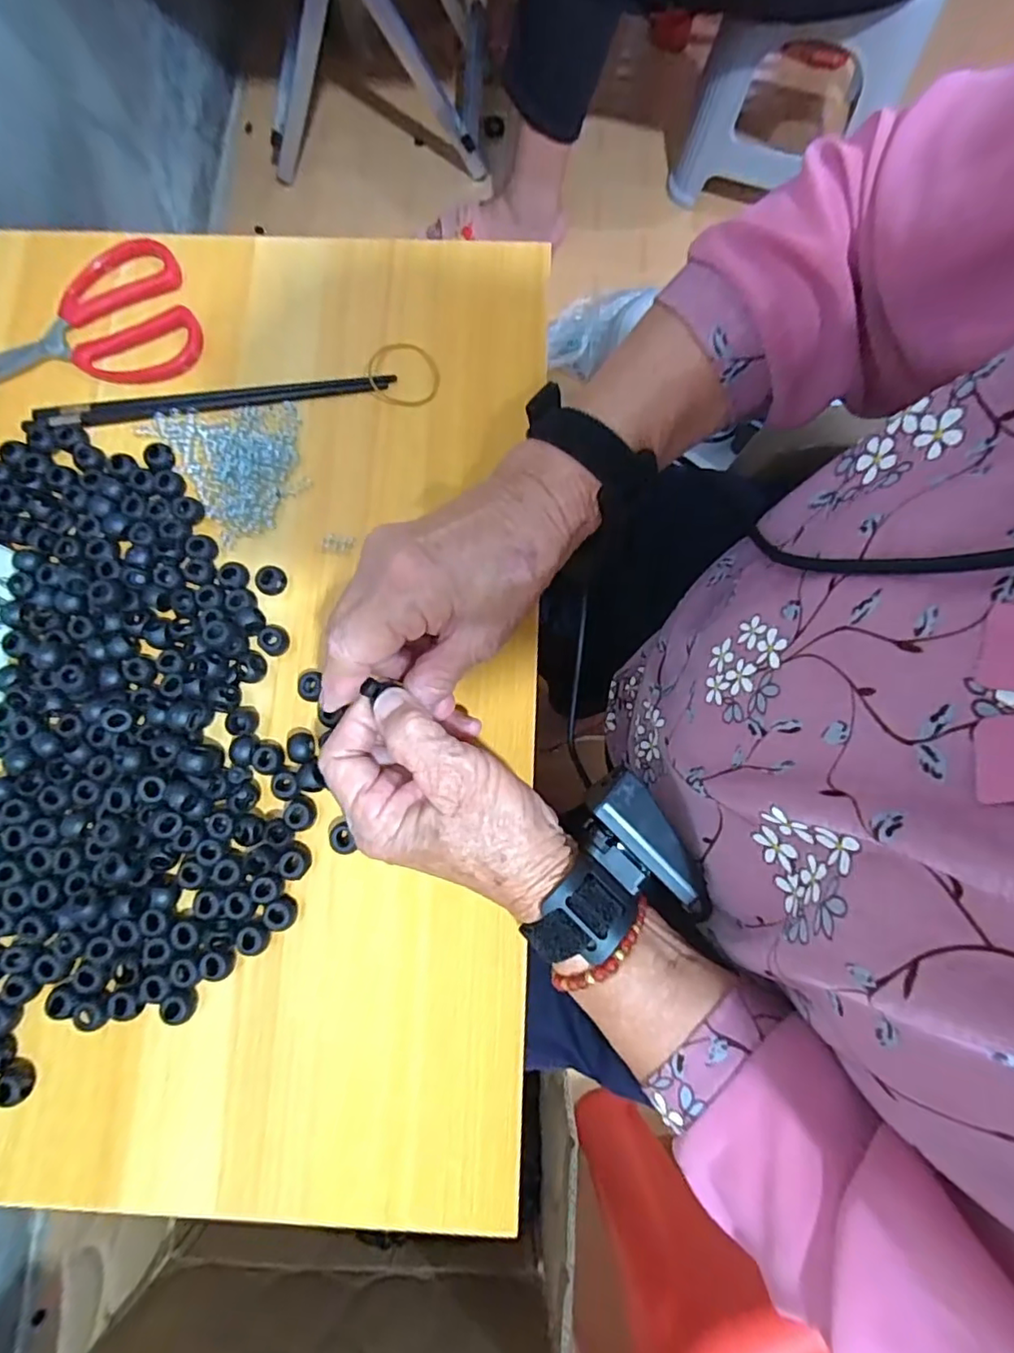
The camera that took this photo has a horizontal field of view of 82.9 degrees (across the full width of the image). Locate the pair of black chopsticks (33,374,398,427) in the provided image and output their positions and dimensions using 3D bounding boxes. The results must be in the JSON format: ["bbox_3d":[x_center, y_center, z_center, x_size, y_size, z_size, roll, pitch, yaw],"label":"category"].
[{"bbox_3d":[-0.190,-0.181,0.374,0.228,0.005,0.013,-7,79,-1],"label":"pair of black chopsticks"}]

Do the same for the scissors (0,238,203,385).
[{"bbox_3d":[-0.292,-0.241,0.384,0.162,0.016,0.099,-11,79,-2],"label":"scissors"}]

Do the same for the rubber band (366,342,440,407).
[{"bbox_3d":[-0.070,-0.201,0.382,0.051,0.006,0.044,11,81,0],"label":"rubber band"}]

